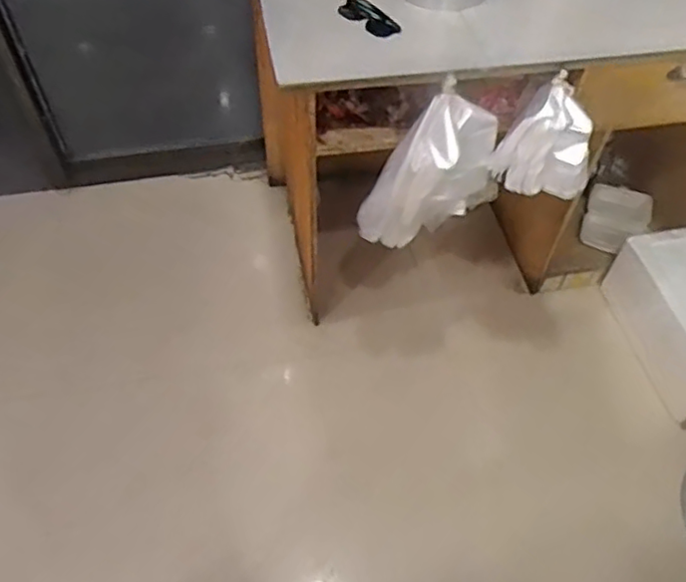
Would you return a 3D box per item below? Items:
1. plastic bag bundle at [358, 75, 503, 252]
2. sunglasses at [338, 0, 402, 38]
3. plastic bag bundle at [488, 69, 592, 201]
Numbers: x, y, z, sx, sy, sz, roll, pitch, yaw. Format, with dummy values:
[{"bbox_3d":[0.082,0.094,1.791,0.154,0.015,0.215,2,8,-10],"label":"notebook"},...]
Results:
[{"bbox_3d":[0.169,-0.233,1.206,0.262,0.292,0.101,-29,59,-21],"label":"plastic bag bundle"},{"bbox_3d":[0.048,-0.518,1.182,0.138,0.045,0.055,37,60,23],"label":"sunglasses"},{"bbox_3d":[0.386,-0.268,1.168,0.126,0.178,0.139,-24,58,-19],"label":"plastic bag bundle"}]

